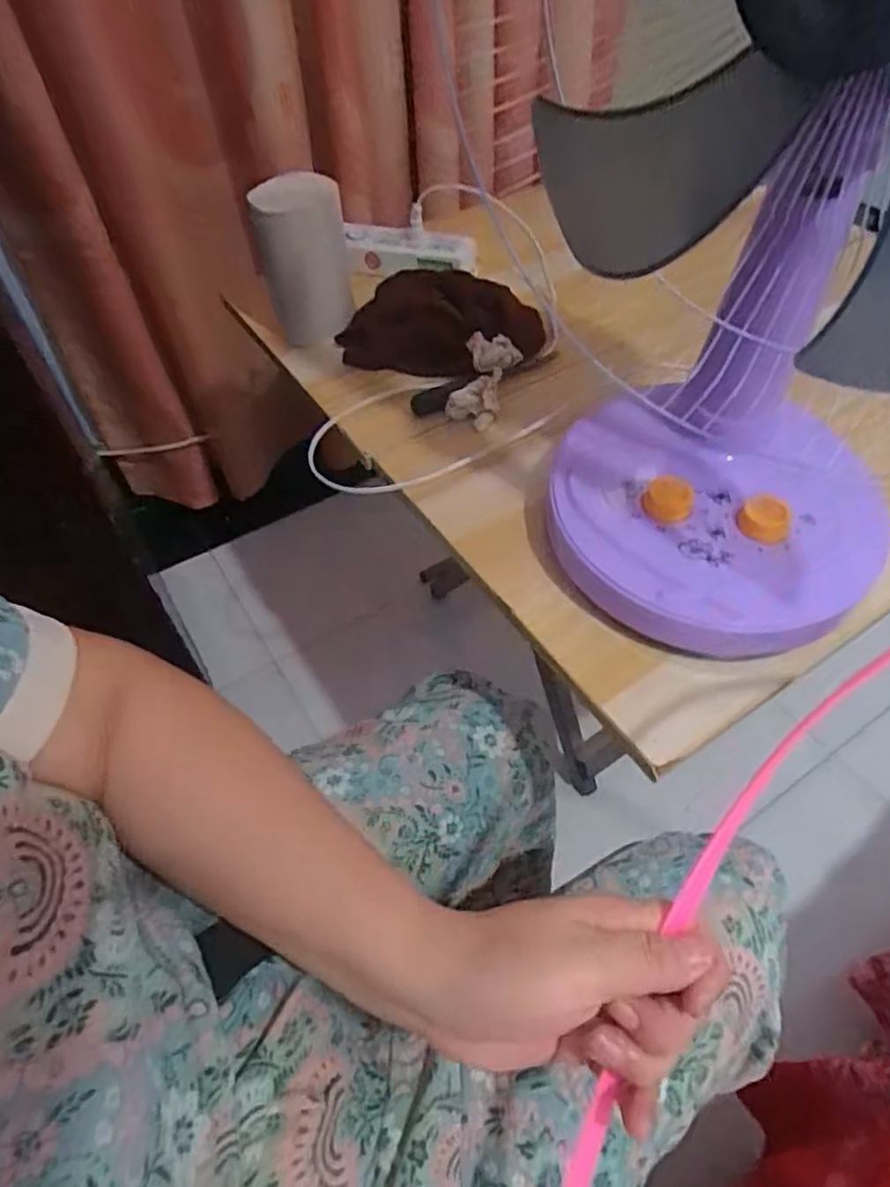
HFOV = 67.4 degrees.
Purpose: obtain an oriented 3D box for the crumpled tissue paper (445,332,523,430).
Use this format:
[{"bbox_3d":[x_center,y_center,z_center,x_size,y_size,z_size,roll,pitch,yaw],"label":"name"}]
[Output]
[{"bbox_3d":[0.034,-0.194,0.600,0.049,0.030,0.087,11,67,9],"label":"crumpled tissue paper"}]

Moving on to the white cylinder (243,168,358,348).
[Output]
[{"bbox_3d":[-0.132,-0.311,0.637,0.080,0.141,0.087,-14,52,-8],"label":"white cylinder"}]

